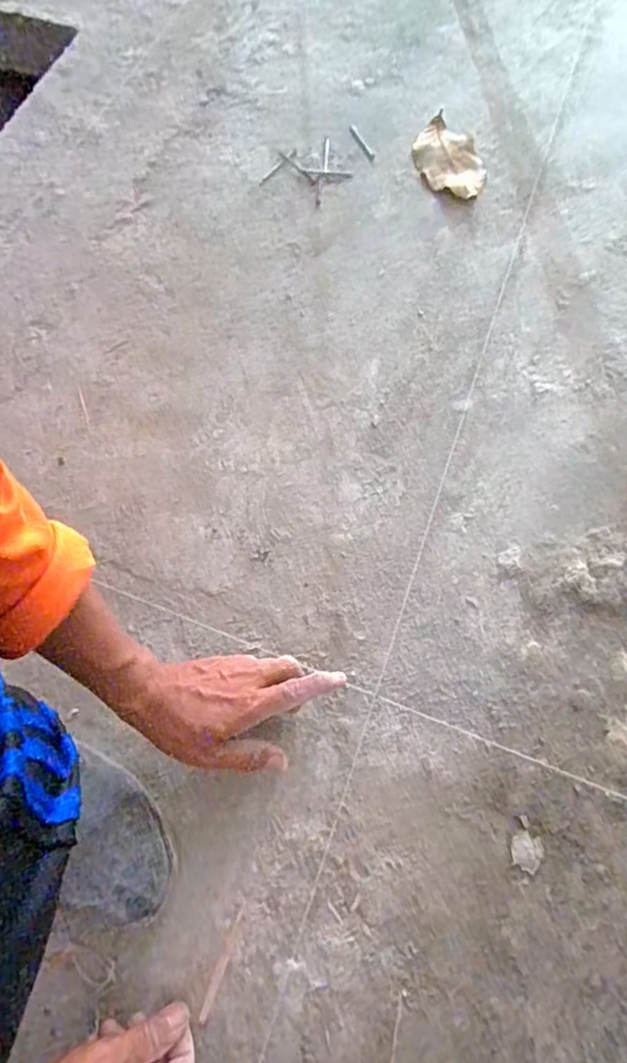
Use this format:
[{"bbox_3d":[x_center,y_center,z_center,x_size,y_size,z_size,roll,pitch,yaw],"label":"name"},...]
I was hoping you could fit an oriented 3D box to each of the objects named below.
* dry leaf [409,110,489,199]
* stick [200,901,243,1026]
[{"bbox_3d":[0.185,-0.519,0.823,0.087,0.013,0.160,-11,65,-4],"label":"dry leaf"},{"bbox_3d":[-0.074,0.346,0.473,0.008,0.004,0.081,18,66,10],"label":"stick"}]

